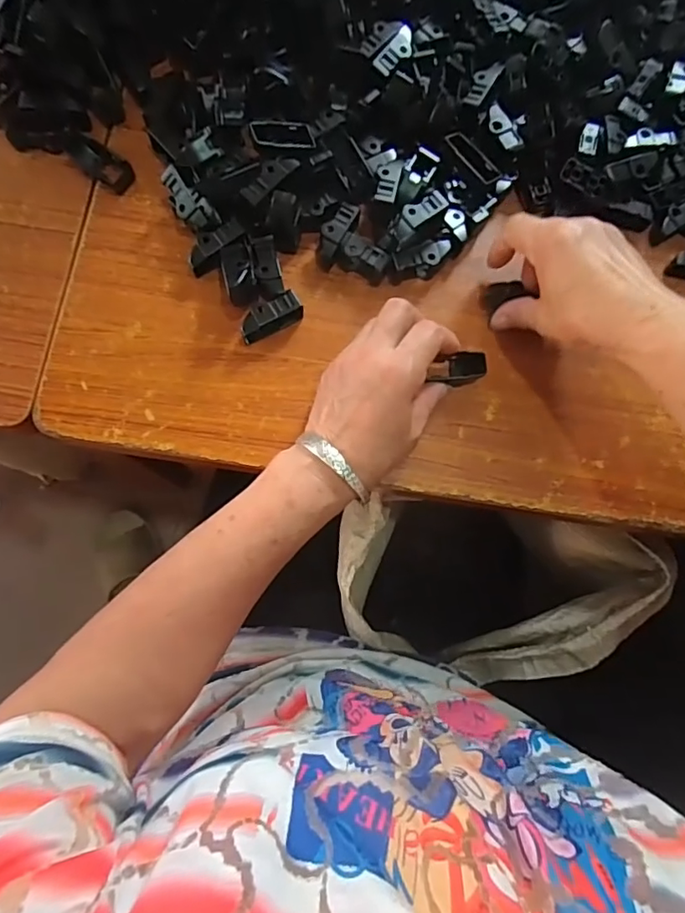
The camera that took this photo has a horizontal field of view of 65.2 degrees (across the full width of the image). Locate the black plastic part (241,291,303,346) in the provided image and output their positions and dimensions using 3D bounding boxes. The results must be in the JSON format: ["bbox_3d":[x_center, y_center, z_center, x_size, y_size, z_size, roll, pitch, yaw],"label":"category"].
[{"bbox_3d":[-0.055,-0.106,0.408,0.049,0.021,0.019,-25,81,-9],"label":"black plastic part"}]

